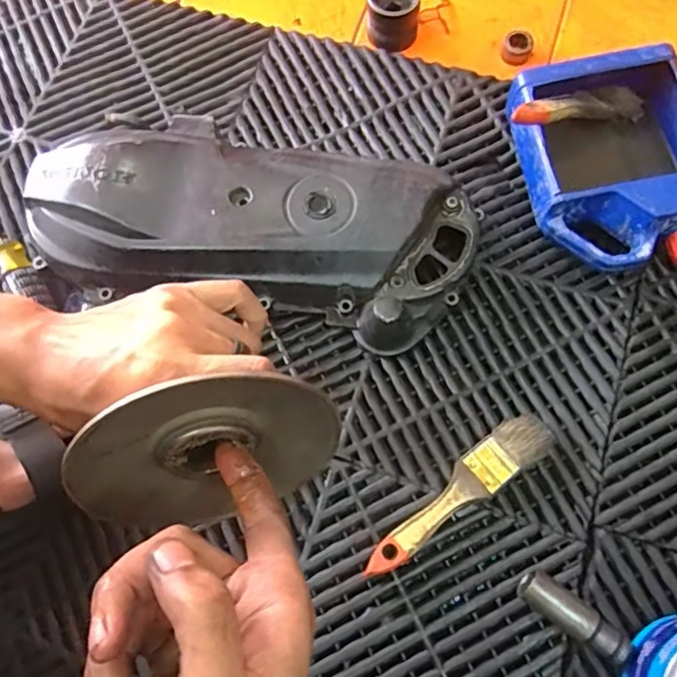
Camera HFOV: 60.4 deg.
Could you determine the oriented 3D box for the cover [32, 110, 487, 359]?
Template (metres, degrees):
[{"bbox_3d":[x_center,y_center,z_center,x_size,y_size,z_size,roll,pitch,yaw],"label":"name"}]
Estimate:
[{"bbox_3d":[-0.075,-0.099,0.501,0.376,0.078,0.163,9,73,5],"label":"cover"}]

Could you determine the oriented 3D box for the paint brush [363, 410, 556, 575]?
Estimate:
[{"bbox_3d":[0.092,0.120,0.456,0.173,0.021,0.036,-34,74,-8],"label":"paint brush"}]

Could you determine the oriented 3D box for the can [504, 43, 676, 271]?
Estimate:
[{"bbox_3d":[0.232,-0.150,0.505,0.162,0.078,0.187,-7,72,0],"label":"can"}]

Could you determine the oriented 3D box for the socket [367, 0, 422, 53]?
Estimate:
[{"bbox_3d":[0.054,-0.324,0.582,0.050,0.048,0.047,-1,72,2],"label":"socket"}]

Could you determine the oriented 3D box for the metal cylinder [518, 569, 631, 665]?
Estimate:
[{"bbox_3d":[0.170,0.201,0.424,0.081,0.024,0.025,34,77,12],"label":"metal cylinder"}]

